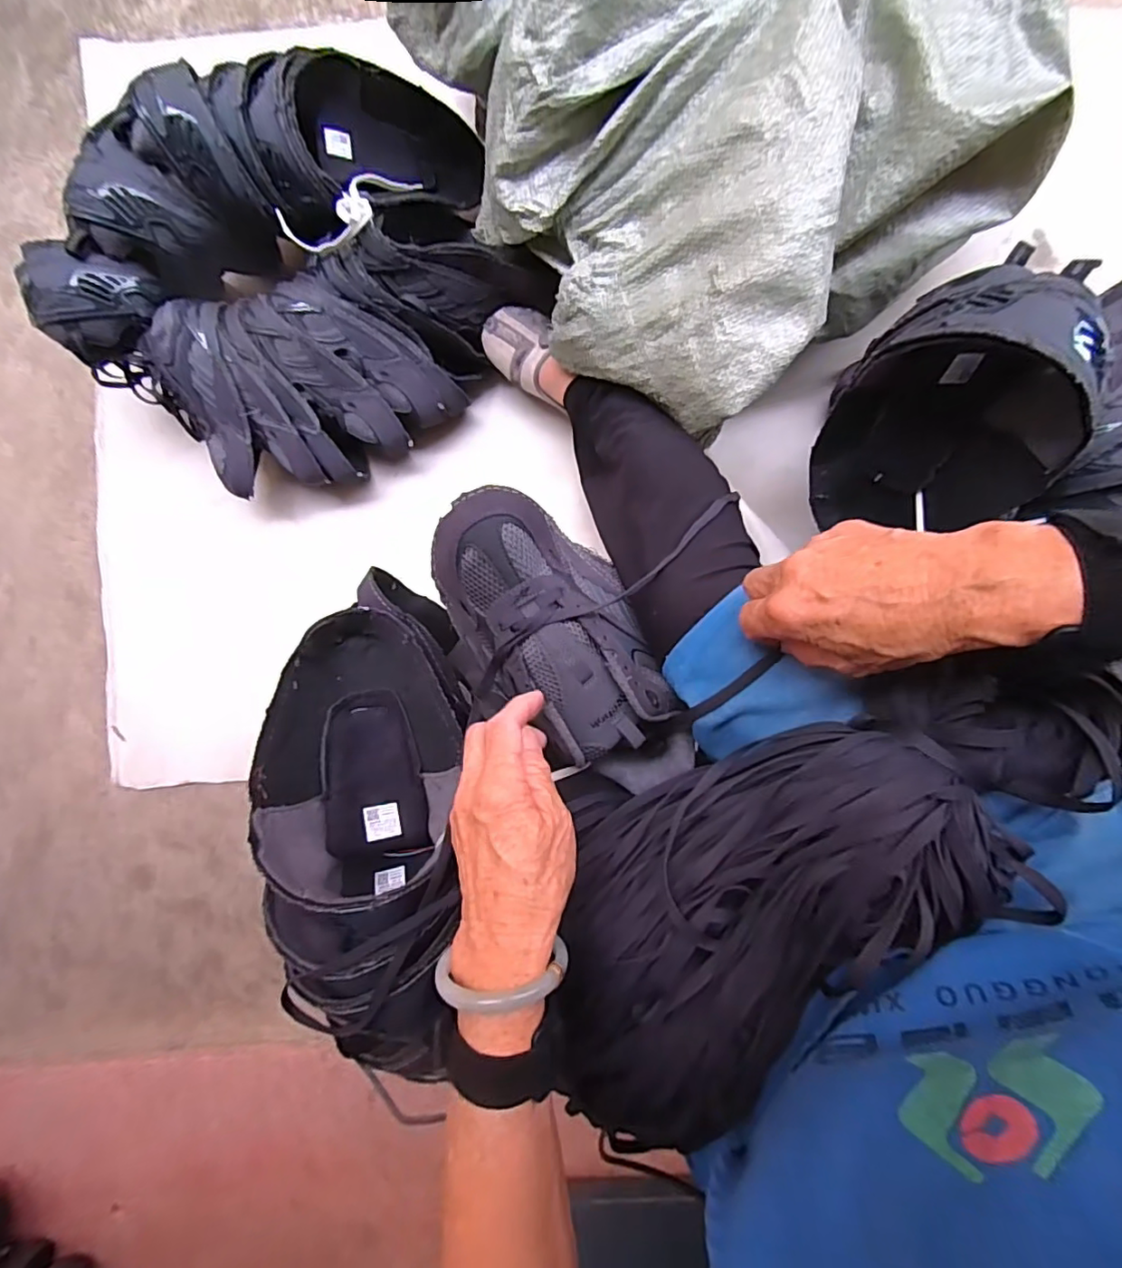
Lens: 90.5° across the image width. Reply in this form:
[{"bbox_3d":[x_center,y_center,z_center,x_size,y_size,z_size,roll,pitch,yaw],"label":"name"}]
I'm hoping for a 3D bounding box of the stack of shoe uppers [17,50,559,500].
[{"bbox_3d":[-0.290,-0.396,0.638,0.498,0.179,0.373,-38,89,6],"label":"stack of shoe uppers"}]

